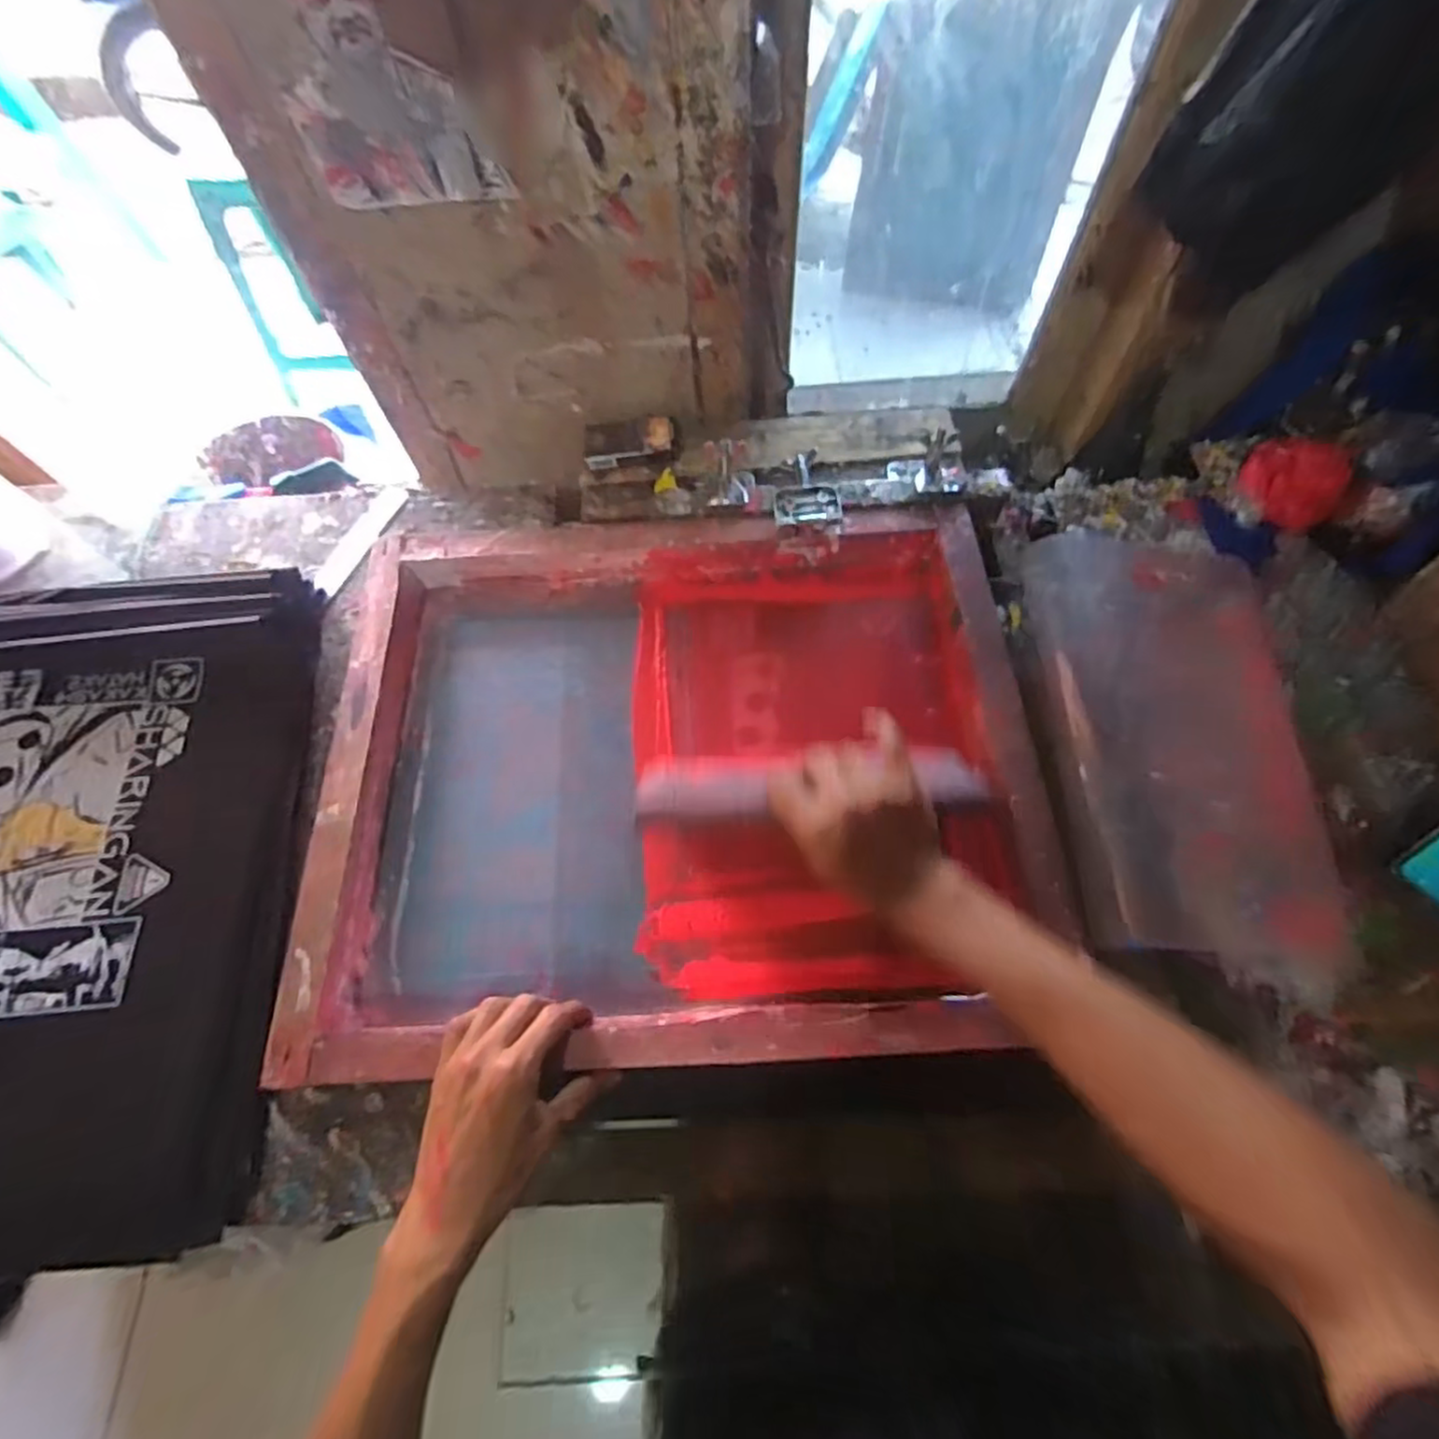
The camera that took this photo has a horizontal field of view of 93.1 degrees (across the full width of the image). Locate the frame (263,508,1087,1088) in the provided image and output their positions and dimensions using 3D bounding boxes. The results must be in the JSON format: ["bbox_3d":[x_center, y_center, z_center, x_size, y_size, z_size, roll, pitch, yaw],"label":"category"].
[{"bbox_3d":[-0.033,0.030,0.566,0.552,0.056,0.459,-3,62,1],"label":"frame"}]

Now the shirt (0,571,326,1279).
[{"bbox_3d":[-0.546,0.125,0.534,0.413,0.051,0.485,-9,63,-2],"label":"shirt"}]

